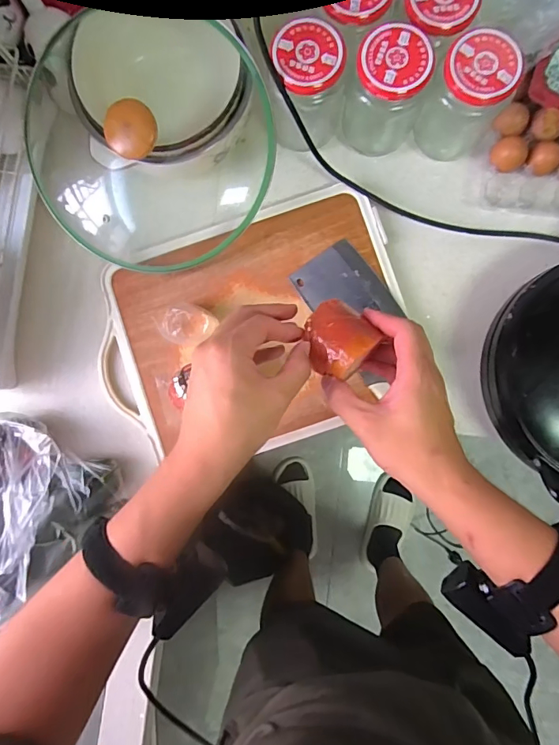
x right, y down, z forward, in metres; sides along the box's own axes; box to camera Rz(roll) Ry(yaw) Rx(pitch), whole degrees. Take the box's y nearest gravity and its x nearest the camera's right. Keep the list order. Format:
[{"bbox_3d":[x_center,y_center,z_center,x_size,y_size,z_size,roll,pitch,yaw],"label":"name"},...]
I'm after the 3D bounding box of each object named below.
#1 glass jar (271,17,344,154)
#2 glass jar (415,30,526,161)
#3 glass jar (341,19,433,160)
[{"bbox_3d":[0.031,-0.344,0.557,0.080,0.135,0.074,0,88,1],"label":"glass jar"},{"bbox_3d":[0.227,-0.334,0.556,0.083,0.144,0.072,23,88,2],"label":"glass jar"},{"bbox_3d":[0.131,-0.339,0.549,0.086,0.126,0.077,25,88,2],"label":"glass jar"}]

